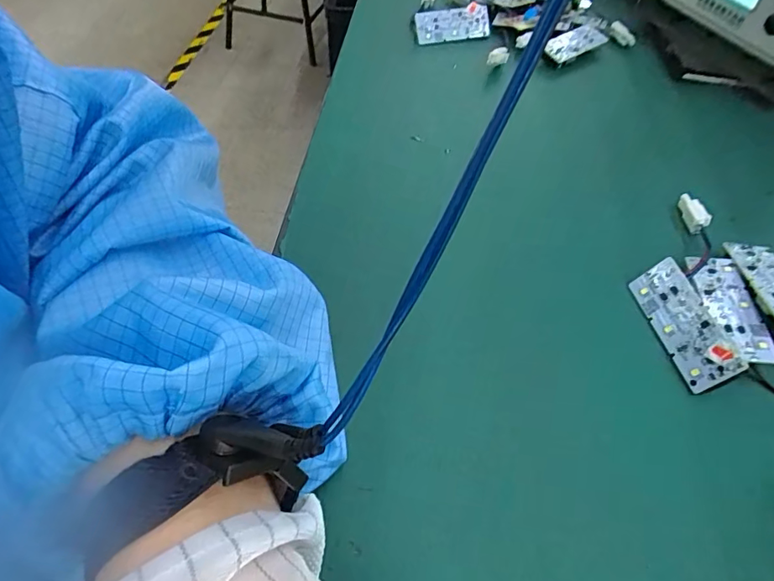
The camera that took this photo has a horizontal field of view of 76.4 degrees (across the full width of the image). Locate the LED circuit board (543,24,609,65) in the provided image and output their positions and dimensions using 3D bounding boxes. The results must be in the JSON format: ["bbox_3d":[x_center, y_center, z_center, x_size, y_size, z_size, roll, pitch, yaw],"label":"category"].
[{"bbox_3d":[0.157,-0.208,0.411,0.069,0.010,0.024,-35,63,-26],"label":"LED circuit board"}]

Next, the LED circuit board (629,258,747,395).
[{"bbox_3d":[0.139,0.015,0.233,0.005,0.024,0.063,22,41,-34],"label":"LED circuit board"}]

